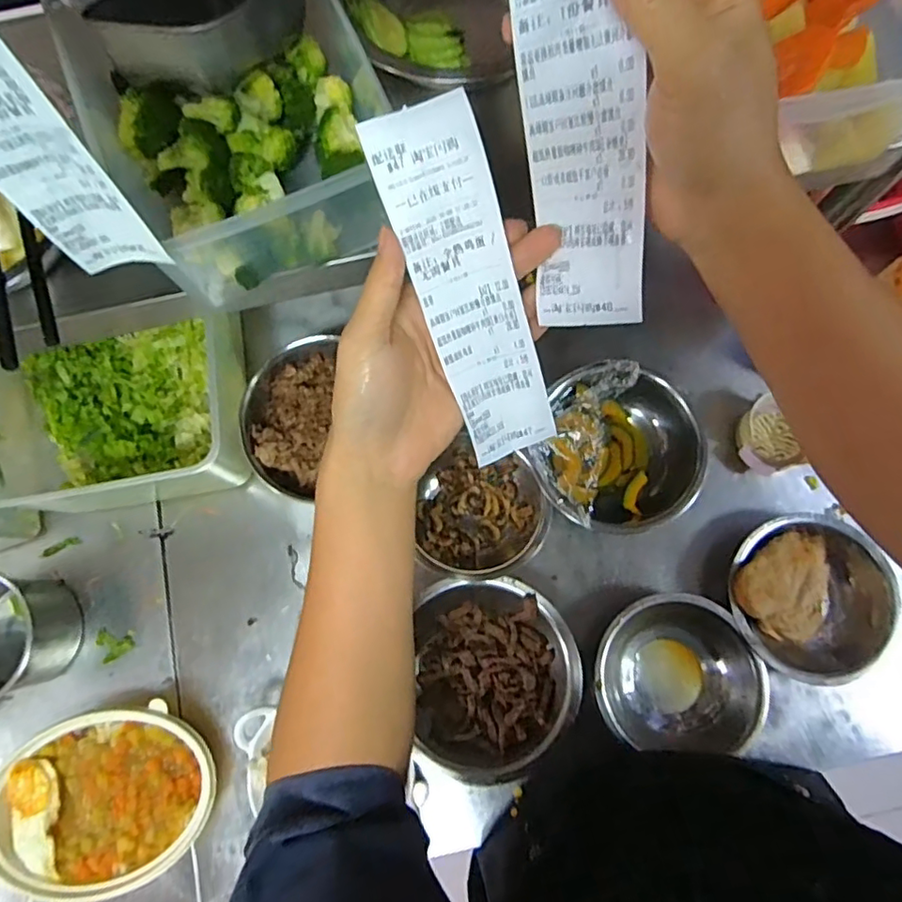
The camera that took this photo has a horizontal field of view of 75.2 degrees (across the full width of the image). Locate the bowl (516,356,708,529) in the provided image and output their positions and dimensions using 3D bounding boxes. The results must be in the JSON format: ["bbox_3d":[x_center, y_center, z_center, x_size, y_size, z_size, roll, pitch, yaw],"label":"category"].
[{"bbox_3d":[0.186,-0.005,0.667,0.183,0.069,0.187,0,77,2],"label":"bowl"}]

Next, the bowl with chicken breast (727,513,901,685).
[{"bbox_3d":[0.372,0.154,0.627,0.155,0.073,0.162,0,77,2],"label":"bowl with chicken breast"}]

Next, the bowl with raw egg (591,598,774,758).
[{"bbox_3d":[0.234,0.227,0.613,0.168,0.065,0.141,2,77,2],"label":"bowl with raw egg"}]

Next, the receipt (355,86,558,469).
[{"bbox_3d":[0.012,-0.080,0.321,0.052,0.015,0.195,-23,119,-4],"label":"receipt"}]

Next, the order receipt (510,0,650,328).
[{"bbox_3d":[0.058,-0.146,0.259,0.053,0.191,0.045,-20,41,-3],"label":"order receipt"}]

